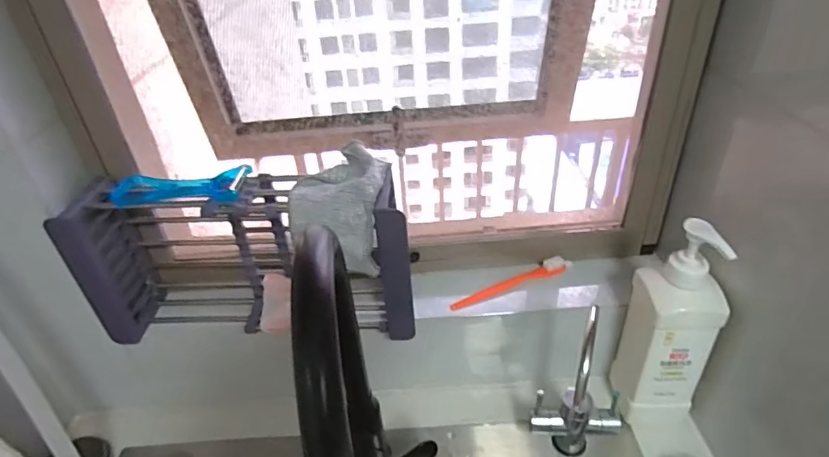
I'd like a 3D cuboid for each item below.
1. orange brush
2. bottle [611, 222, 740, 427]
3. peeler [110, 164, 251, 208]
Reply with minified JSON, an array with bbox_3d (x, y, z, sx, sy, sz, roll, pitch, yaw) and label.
[{"bbox_3d":[0.129,0.072,0.670,0.170,0.025,0.017,-15,36,-14],"label":"orange brush"},{"bbox_3d":[0.299,0.111,0.590,0.080,0.273,0.071,-2,35,4],"label":"bottle"},{"bbox_3d":[-0.244,-0.042,0.528,0.134,0.020,0.055,-2,35,4],"label":"peeler"}]

